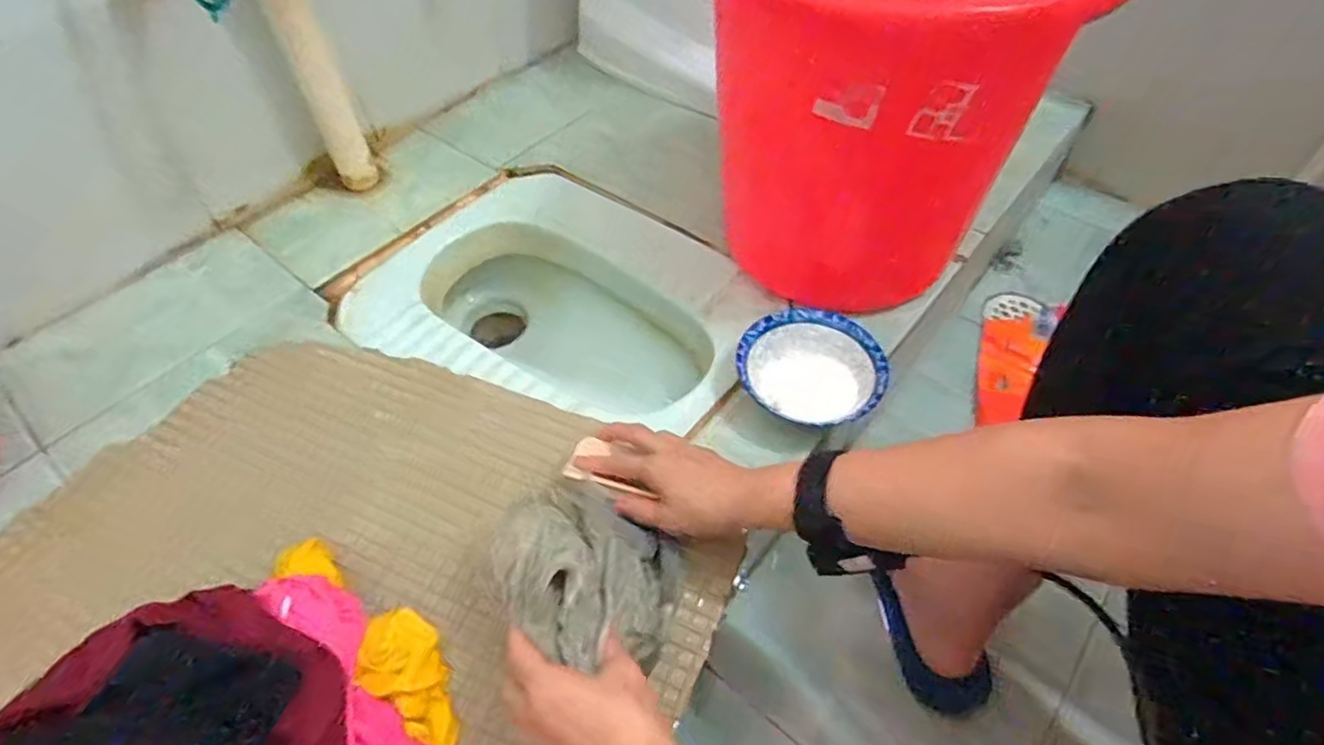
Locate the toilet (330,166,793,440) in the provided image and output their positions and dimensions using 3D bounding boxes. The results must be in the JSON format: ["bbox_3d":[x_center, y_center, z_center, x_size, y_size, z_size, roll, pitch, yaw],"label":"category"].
[{"bbox_3d":[-0.111,-0.058,0.824,0.457,0.182,0.328,18,55,15],"label":"toilet"}]

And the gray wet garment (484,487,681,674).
[{"bbox_3d":[-0.056,0.144,0.474,0.127,0.112,0.124,-1,52,1],"label":"gray wet garment"}]

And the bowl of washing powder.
[{"bbox_3d":[0.149,-0.001,0.646,0.137,0.048,0.124,18,55,16],"label":"bowl of washing powder"}]

